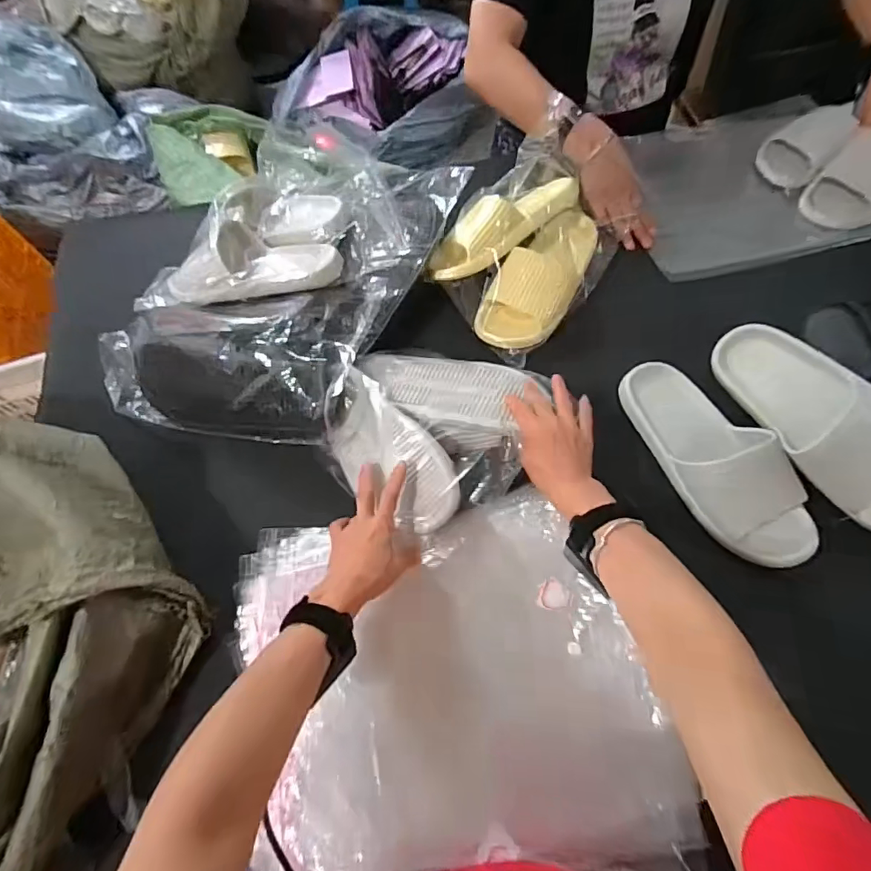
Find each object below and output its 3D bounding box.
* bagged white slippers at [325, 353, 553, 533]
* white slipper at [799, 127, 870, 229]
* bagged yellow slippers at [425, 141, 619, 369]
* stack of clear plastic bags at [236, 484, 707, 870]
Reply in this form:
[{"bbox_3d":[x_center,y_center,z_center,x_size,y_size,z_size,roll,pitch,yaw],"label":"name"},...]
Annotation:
[{"bbox_3d":[-0.012,-0.014,0.587,0.227,0.067,0.226,-1,66,2],"label":"bagged white slippers"},{"bbox_3d":[0.710,-0.433,0.796,0.234,0.091,0.112,-40,71,-14],"label":"white slipper"},{"bbox_3d":[0.133,-0.276,0.715,0.200,0.115,0.287,37,73,17],"label":"bagged yellow slippers"},{"bbox_3d":[0.018,0.254,0.513,0.426,0.049,0.362,-10,66,-2],"label":"stack of clear plastic bags"}]

